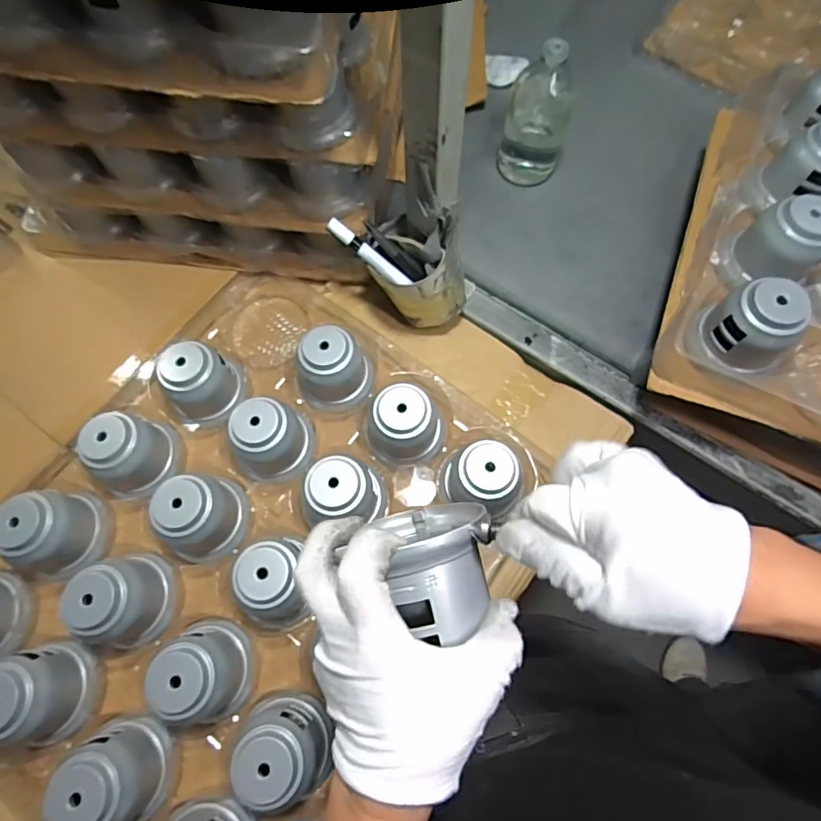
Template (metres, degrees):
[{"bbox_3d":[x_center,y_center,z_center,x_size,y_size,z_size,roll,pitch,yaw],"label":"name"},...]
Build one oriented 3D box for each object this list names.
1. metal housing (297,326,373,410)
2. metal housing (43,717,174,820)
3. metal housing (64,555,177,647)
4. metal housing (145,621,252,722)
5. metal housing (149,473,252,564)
[{"bbox_3d":[-0.088,-0.049,0.583,0.085,0.082,0.075,6,70,1],"label":"metal housing"},{"bbox_3d":[-0.257,0.322,0.450,0.074,0.083,0.087,-3,70,-2],"label":"metal housing"},{"bbox_3d":[-0.277,0.181,0.497,0.074,0.074,0.087,-6,70,-3],"label":"metal housing"},{"bbox_3d":[-0.187,0.241,0.477,0.075,0.076,0.071,0,70,-1],"label":"metal housing"},{"bbox_3d":[-0.213,0.106,0.525,0.079,0.072,0.082,-18,71,-7],"label":"metal housing"}]

